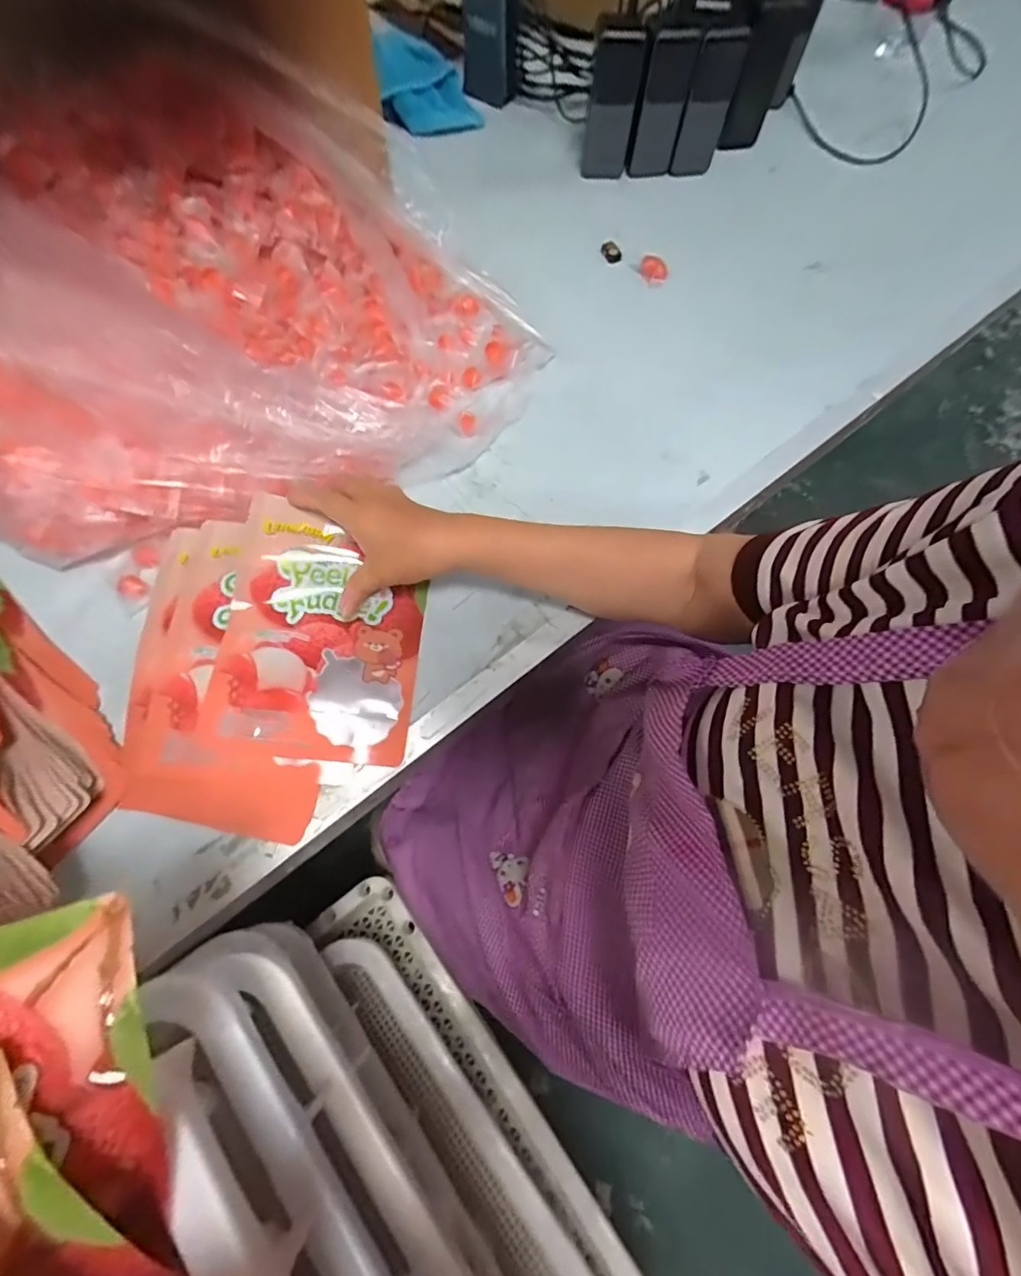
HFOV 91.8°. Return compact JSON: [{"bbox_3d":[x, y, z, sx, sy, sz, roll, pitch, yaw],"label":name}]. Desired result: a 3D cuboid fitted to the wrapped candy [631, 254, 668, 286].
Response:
[{"bbox_3d":[0.166,-0.440,0.587,0.045,0.029,0.017,31,72,10],"label":"wrapped candy"}]

